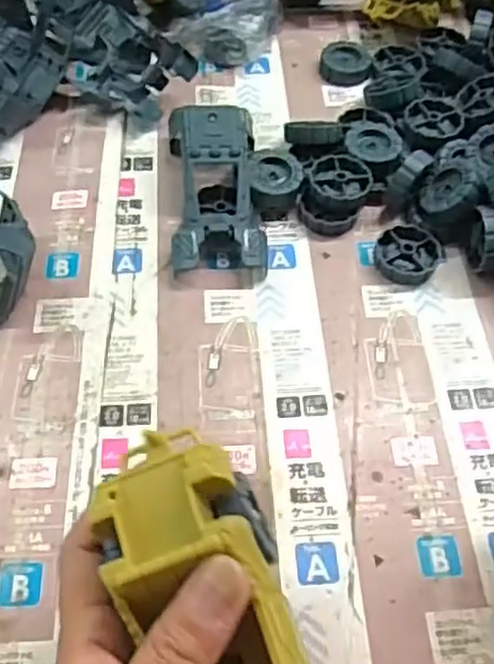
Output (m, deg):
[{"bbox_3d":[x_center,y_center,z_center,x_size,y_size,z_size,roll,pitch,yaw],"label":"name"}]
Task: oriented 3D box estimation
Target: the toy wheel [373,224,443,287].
[{"bbox_3d":[0.099,-0.048,0.440,0.038,0.011,0.041,-1,57,1],"label":"toy wheel"}]

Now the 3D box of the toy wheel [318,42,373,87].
[{"bbox_3d":[0.075,-0.205,0.541,0.039,0.010,0.042,-1,57,1],"label":"toy wheel"}]

